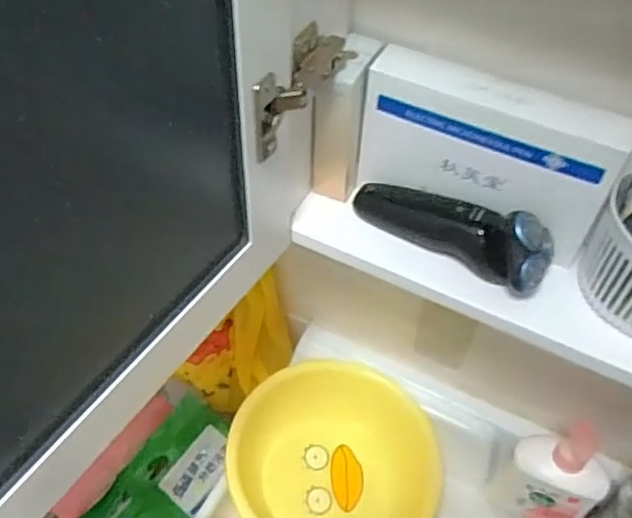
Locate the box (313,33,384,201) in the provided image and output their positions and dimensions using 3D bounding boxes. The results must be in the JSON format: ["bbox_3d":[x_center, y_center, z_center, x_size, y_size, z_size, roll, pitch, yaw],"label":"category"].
[{"bbox_3d":[0.024,-0.111,0.512,0.031,0.115,0.058,20,53,16],"label":"box"}]

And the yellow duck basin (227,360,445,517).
[{"bbox_3d":[0.023,0.229,0.722,0.229,0.083,0.225,0,50,0],"label":"yellow duck basin"}]

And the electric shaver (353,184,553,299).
[{"bbox_3d":[0.105,-0.030,0.495,0.160,0.050,0.053,29,55,22],"label":"electric shaver"}]

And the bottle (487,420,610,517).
[{"bbox_3d":[0.251,0.236,0.682,0.097,0.183,0.065,33,57,25],"label":"bottle"}]

